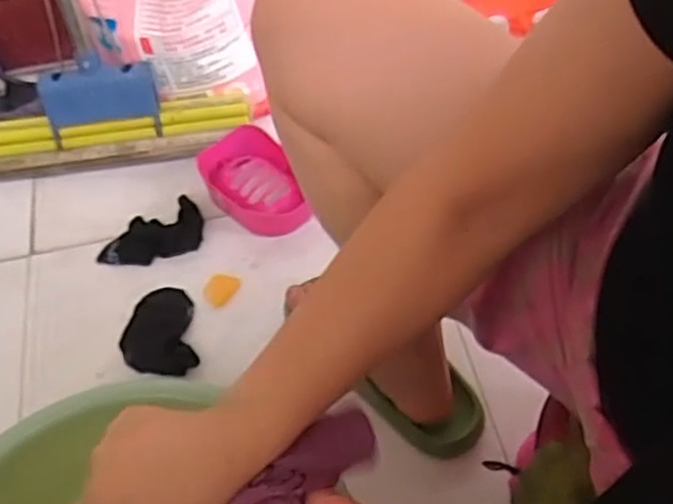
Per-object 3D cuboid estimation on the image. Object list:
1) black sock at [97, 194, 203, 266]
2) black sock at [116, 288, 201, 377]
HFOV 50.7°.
[{"bbox_3d":[-0.230,-0.017,0.891,0.132,0.009,0.082,-25,56,-14],"label":"black sock"},{"bbox_3d":[-0.204,0.091,0.812,0.081,0.012,0.118,-12,54,-4],"label":"black sock"}]

